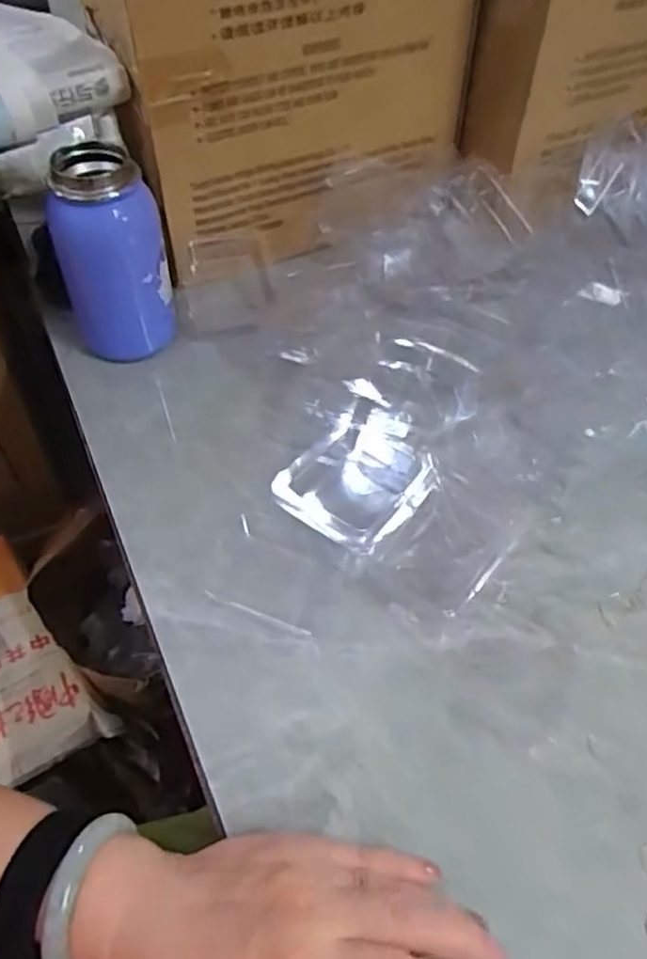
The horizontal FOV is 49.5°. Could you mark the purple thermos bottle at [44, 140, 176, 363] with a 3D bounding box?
[{"bbox_3d":[-0.155,-0.155,0.509,0.064,0.141,0.065,36,58,23],"label":"purple thermos bottle"}]

